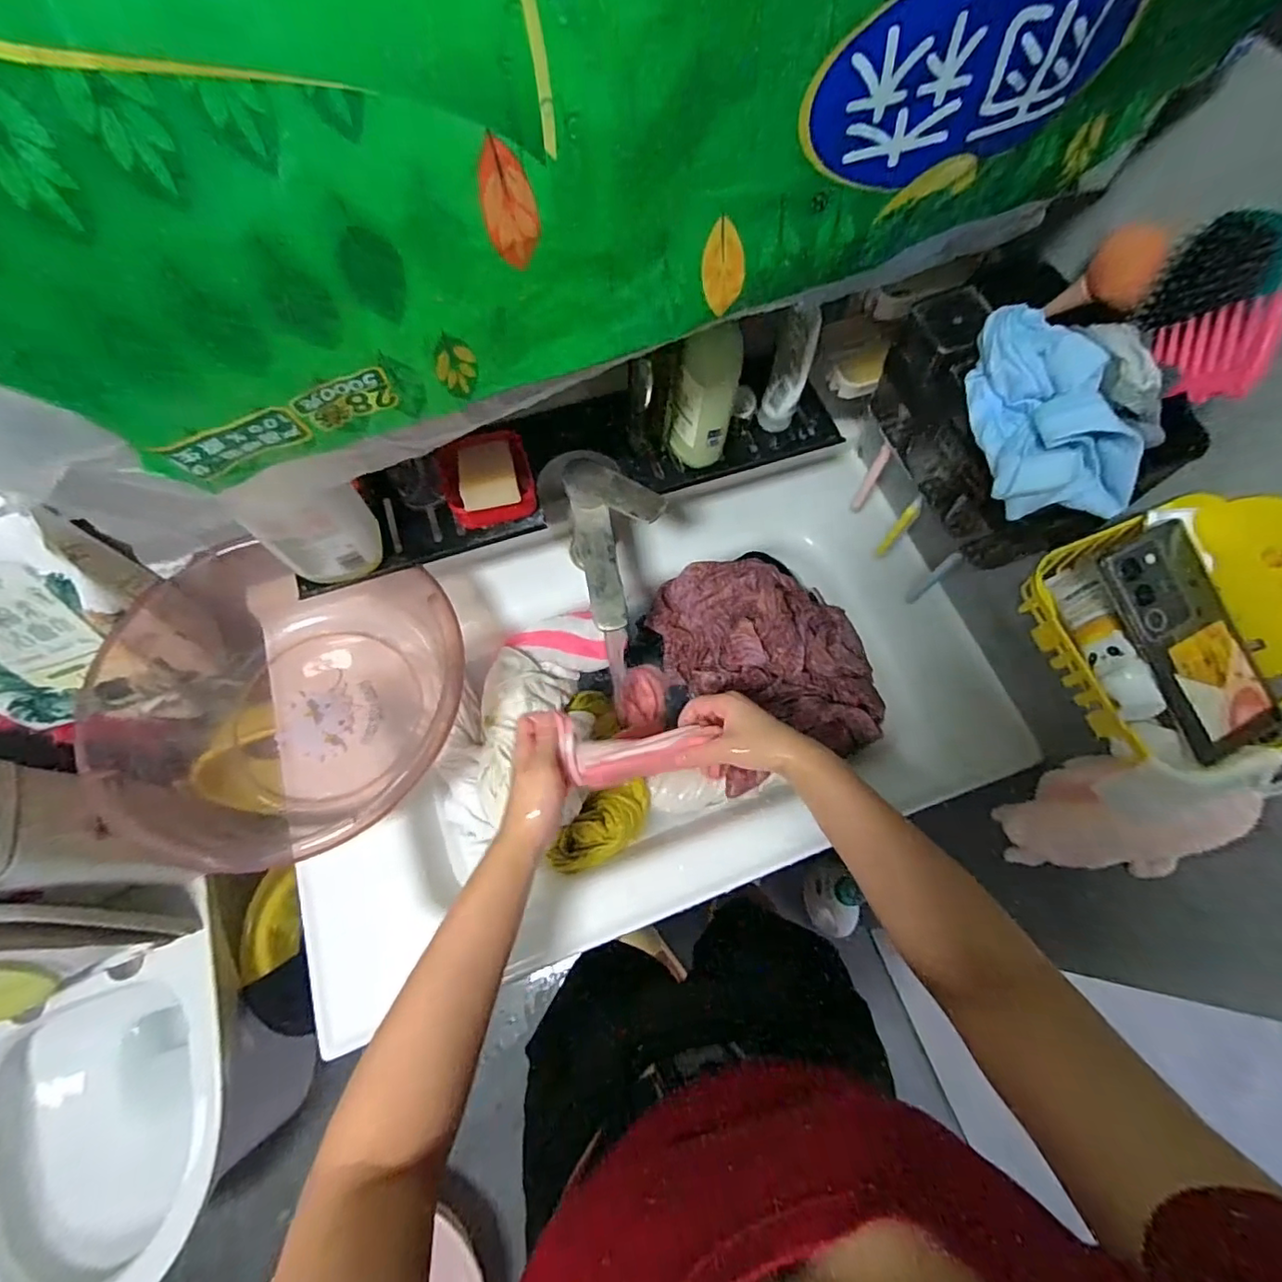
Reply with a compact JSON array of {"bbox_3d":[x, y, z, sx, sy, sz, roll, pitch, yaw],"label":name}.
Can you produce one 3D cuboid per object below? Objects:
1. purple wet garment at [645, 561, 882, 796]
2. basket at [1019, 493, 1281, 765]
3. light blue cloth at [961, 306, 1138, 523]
[{"bbox_3d":[0.163,0.011,0.711,0.233,0.093,0.290,-23,71,-11],"label":"purple wet garment"},{"bbox_3d":[0.400,-0.005,0.418,0.125,0.135,0.192,-17,70,-8],"label":"basket"},{"bbox_3d":[0.288,-0.167,0.396,0.078,0.064,0.151,0,68,-2],"label":"light blue cloth"}]

